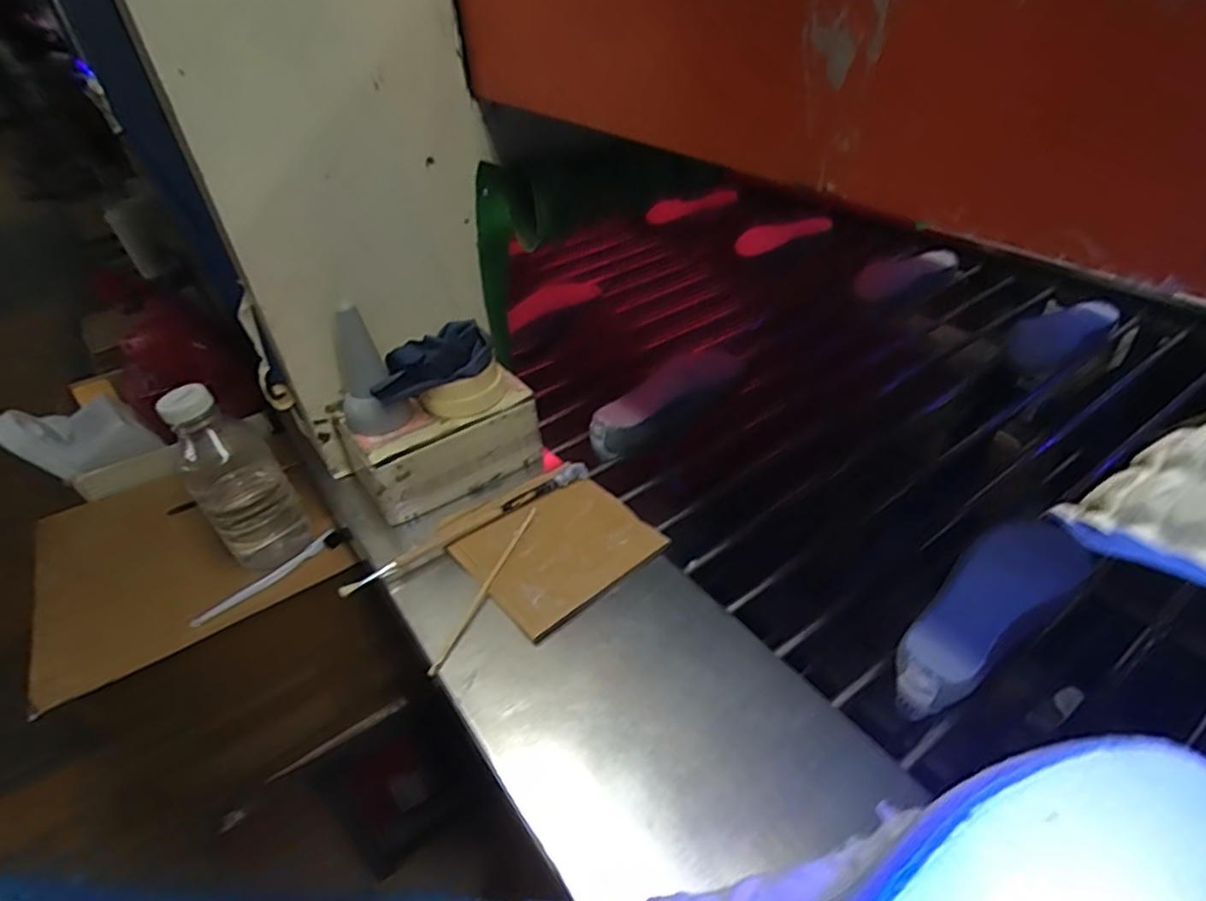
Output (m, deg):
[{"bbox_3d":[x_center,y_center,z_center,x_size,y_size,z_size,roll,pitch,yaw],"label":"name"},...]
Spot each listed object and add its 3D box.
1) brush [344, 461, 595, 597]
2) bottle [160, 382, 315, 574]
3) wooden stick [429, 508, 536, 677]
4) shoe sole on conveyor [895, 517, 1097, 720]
[{"bbox_3d":[-0.134,0.074,0.668,0.272,0.016,0.023,-26,43,-25],"label":"brush"},{"bbox_3d":[-0.421,0.022,0.742,0.091,0.220,0.086,-29,44,-27],"label":"bottle"},{"bbox_3d":[-0.108,0.125,0.616,0.009,0.005,0.199,10,41,18],"label":"wooden stick"},{"bbox_3d":[0.337,0.149,0.589,0.236,0.061,0.082,-26,43,-25],"label":"shoe sole on conveyor"}]

